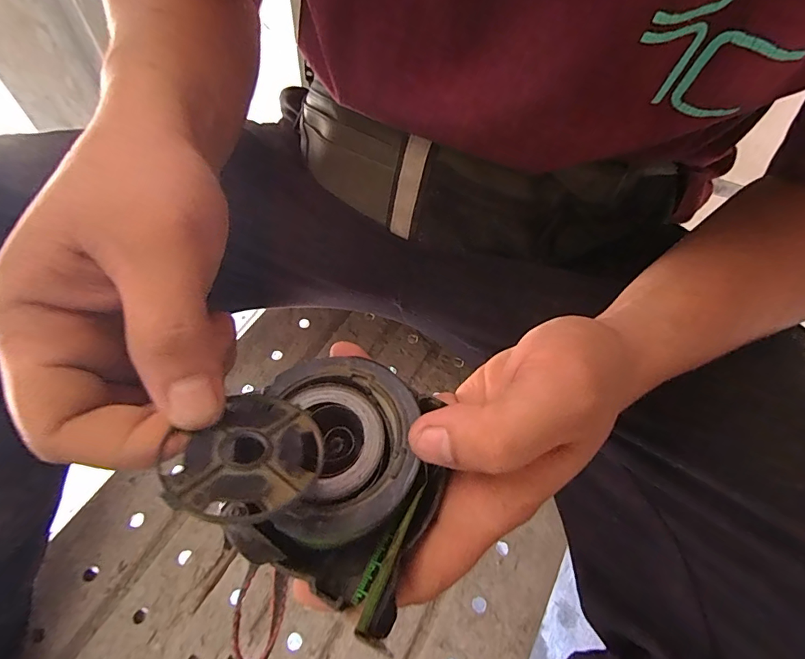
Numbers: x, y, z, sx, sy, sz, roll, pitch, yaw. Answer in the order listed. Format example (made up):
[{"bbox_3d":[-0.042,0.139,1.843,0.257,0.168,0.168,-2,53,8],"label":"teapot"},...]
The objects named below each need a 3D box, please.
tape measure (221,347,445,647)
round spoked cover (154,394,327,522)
[{"bbox_3d":[-0.023,0.054,0.163,0.069,0.033,0.078,21,60,8],"label":"tape measure"},{"bbox_3d":[-0.044,0.038,0.133,0.044,0.005,0.044,11,32,-7],"label":"round spoked cover"}]

